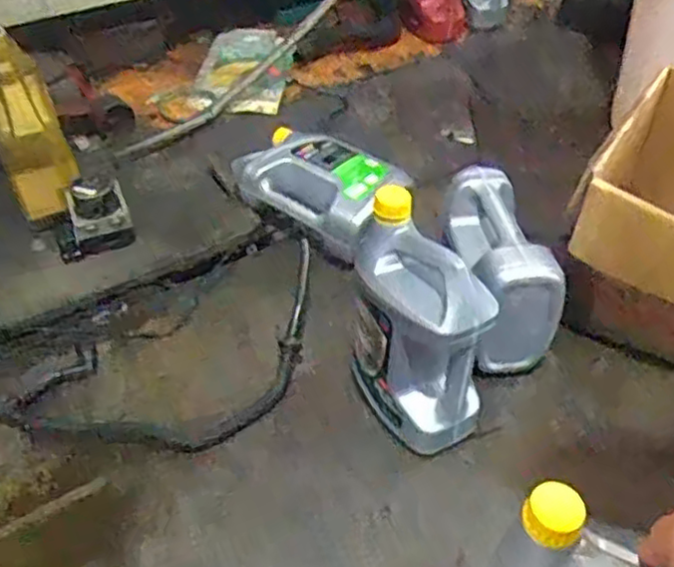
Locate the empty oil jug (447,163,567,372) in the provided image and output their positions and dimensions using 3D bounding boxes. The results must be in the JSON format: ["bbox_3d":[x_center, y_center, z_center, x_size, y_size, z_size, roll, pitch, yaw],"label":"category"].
[{"bbox_3d":[0.223,-0.022,1.015,0.102,0.207,0.253,-8,45,-9],"label":"empty oil jug"}]

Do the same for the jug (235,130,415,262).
[{"bbox_3d":[-0.035,-0.181,1.227,0.304,0.100,0.191,27,50,24],"label":"jug"}]

